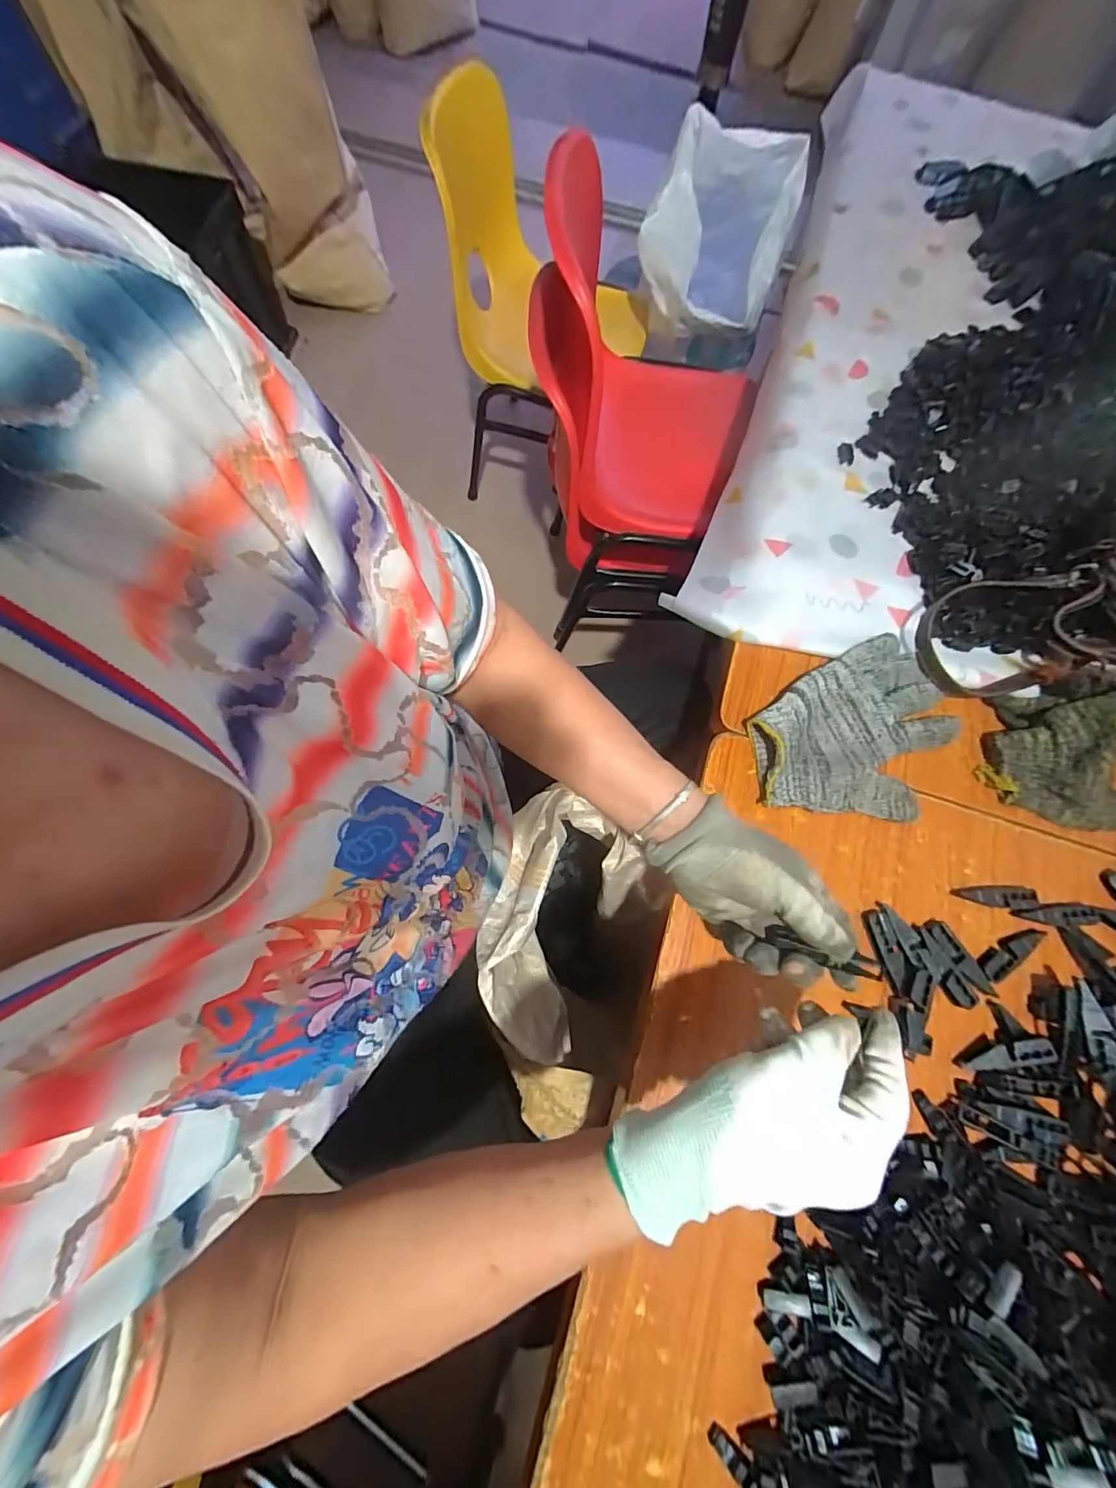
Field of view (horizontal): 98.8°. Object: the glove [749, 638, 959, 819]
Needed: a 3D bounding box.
[{"bbox_3d":[0.268,-0.005,0.427,0.192,0.028,0.139,-37,79,-13],"label":"glove"}]

